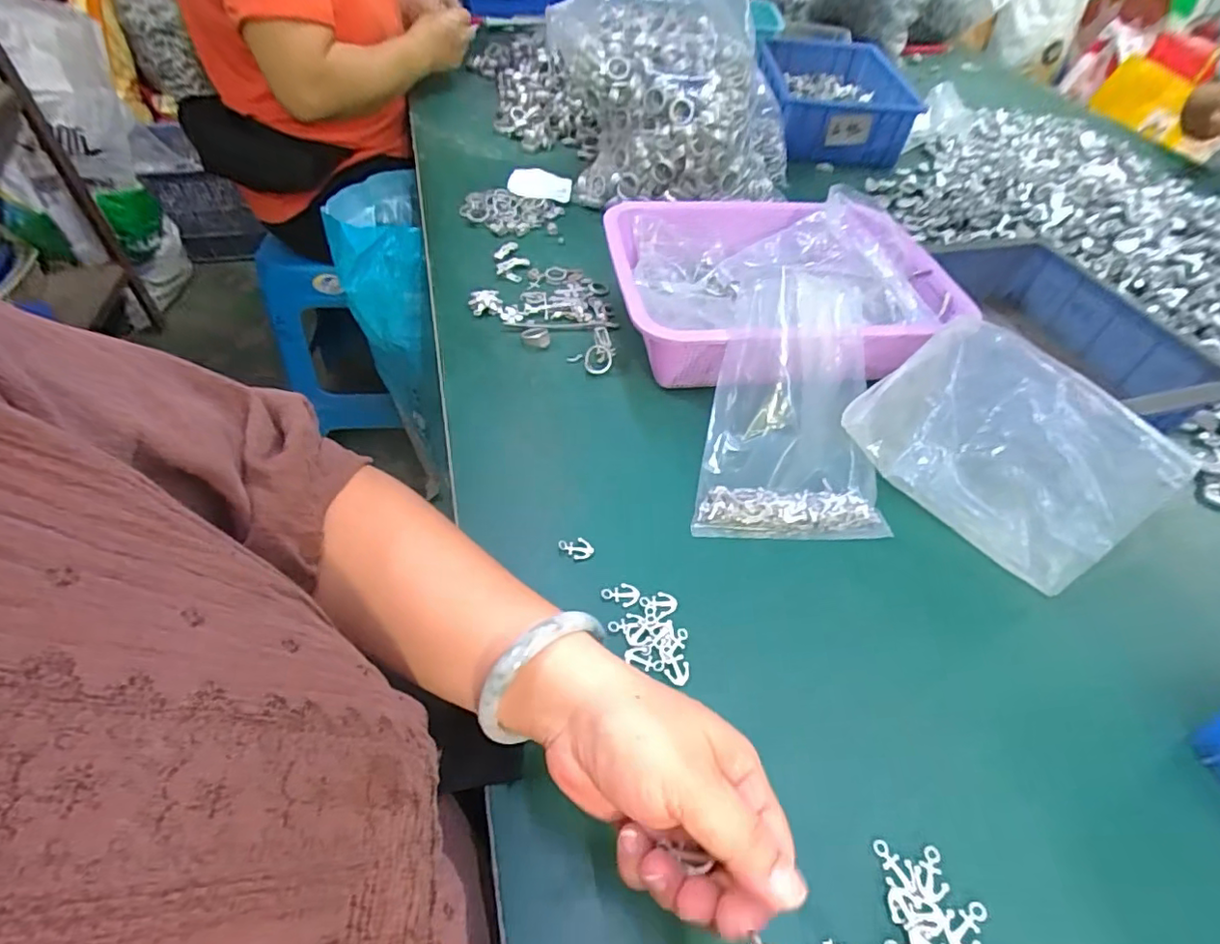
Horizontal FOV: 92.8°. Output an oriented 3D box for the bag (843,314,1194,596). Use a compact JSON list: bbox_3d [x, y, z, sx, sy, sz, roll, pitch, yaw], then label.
[{"bbox_3d":[0.277,-0.021,0.409,0.181,0.134,0.046,45,16,25],"label":"bag"}]

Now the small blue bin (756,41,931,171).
[{"bbox_3d":[0.364,-0.608,0.954,0.220,0.098,0.299,3,49,-3],"label":"small blue bin"}]

